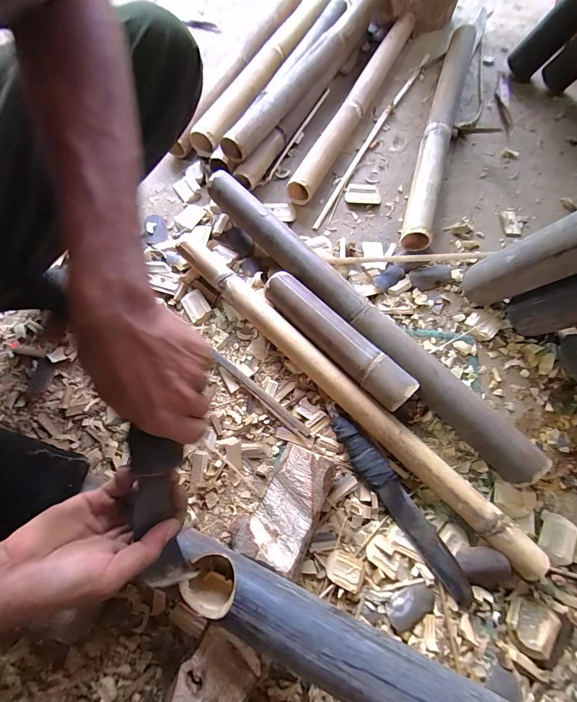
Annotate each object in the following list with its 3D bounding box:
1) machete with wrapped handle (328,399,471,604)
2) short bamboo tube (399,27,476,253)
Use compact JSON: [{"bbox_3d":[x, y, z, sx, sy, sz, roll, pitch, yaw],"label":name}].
[{"bbox_3d":[0.136,0.188,0.447,0.036,0.020,0.272,-34,71,-12],"label":"machete with wrapped handle"},{"bbox_3d":[0.322,-0.483,0.705,0.057,0.065,0.676,17,69,8],"label":"short bamboo tube"}]

